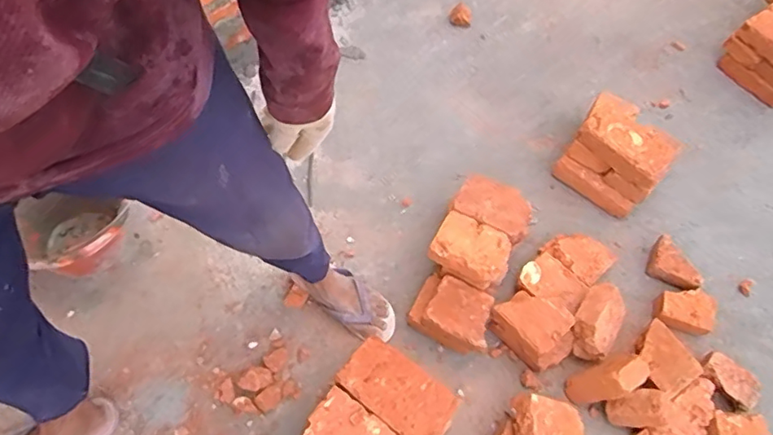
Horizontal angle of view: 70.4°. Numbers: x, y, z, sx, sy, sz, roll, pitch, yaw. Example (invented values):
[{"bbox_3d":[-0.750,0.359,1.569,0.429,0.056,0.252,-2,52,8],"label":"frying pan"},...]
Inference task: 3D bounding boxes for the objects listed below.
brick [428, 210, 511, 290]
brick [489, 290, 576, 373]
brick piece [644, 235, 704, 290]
[{"bbox_3d":[0.171,0.068,1.116,0.151,0.056,0.109,25,62,10],"label":"brick"},{"bbox_3d":[0.298,0.220,1.101,0.154,0.104,0.103,41,66,18],"label":"brick"},{"bbox_3d":[0.628,0.107,1.219,0.070,0.066,0.138,-15,63,-11],"label":"brick piece"}]

